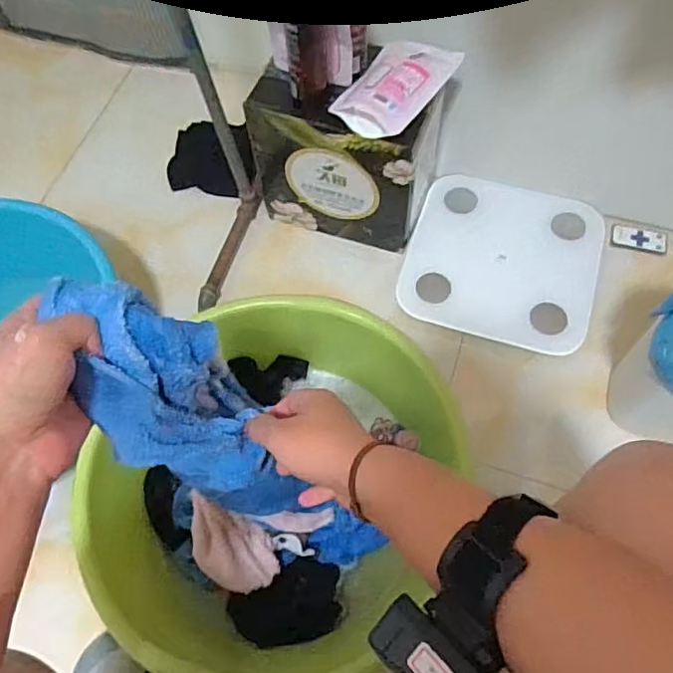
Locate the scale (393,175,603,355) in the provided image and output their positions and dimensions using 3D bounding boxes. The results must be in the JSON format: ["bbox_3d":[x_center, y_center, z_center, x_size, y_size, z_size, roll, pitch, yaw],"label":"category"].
[{"bbox_3d":[0.271,-0.126,0.953,0.298,0.022,0.288,17,66,10],"label":"scale"}]

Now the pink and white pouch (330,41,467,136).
[{"bbox_3d":[0.082,-0.343,0.790,0.106,0.032,0.180,27,69,15],"label":"pink and white pouch"}]

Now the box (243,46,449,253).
[{"bbox_3d":[0.019,-0.300,0.920,0.252,0.250,0.168,20,67,12],"label":"box"}]

